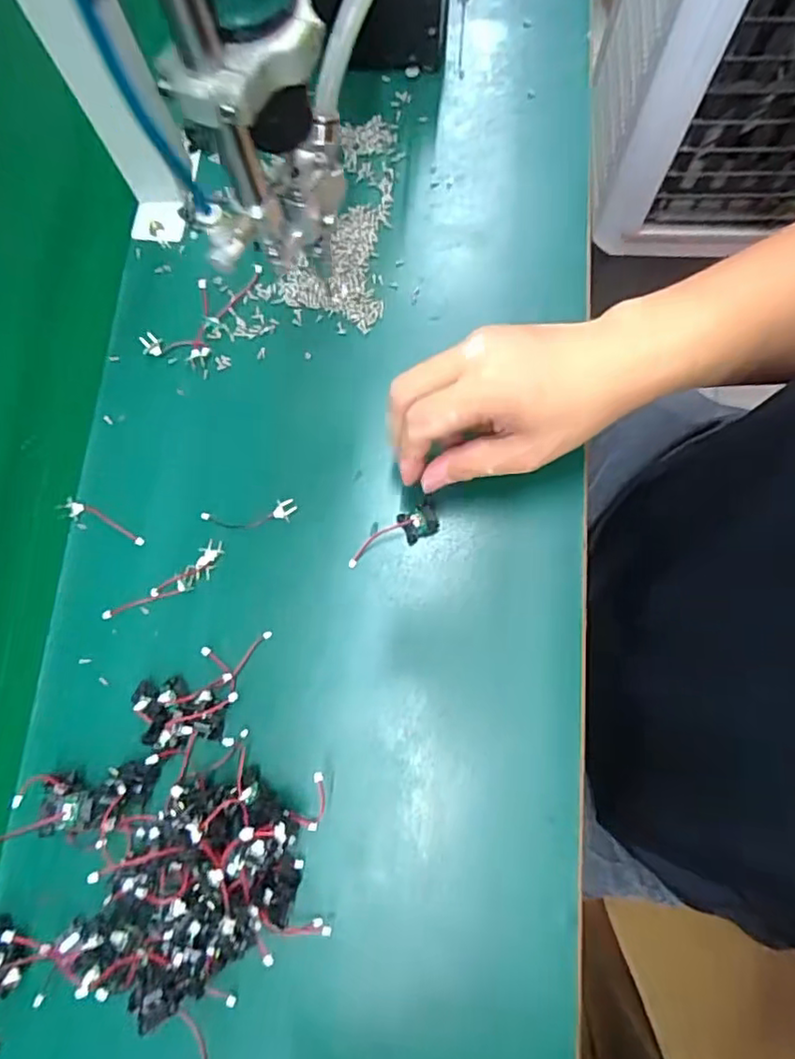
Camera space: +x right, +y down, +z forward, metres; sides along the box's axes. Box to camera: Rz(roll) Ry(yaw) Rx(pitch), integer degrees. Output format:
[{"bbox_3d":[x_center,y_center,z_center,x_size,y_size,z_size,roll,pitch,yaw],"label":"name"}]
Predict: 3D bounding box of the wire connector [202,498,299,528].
[{"bbox_3d":[-0.102,-0.010,0.425,0.065,0.004,0.015,-8,78,-2],"label":"wire connector"}]

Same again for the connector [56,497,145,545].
[{"bbox_3d":[-0.201,-0.005,0.425,0.063,0.005,0.012,23,78,5],"label":"connector"}]

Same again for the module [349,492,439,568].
[{"bbox_3d":[-0.004,0.002,0.415,0.068,0.013,0.025,-27,79,-1],"label":"module"}]

